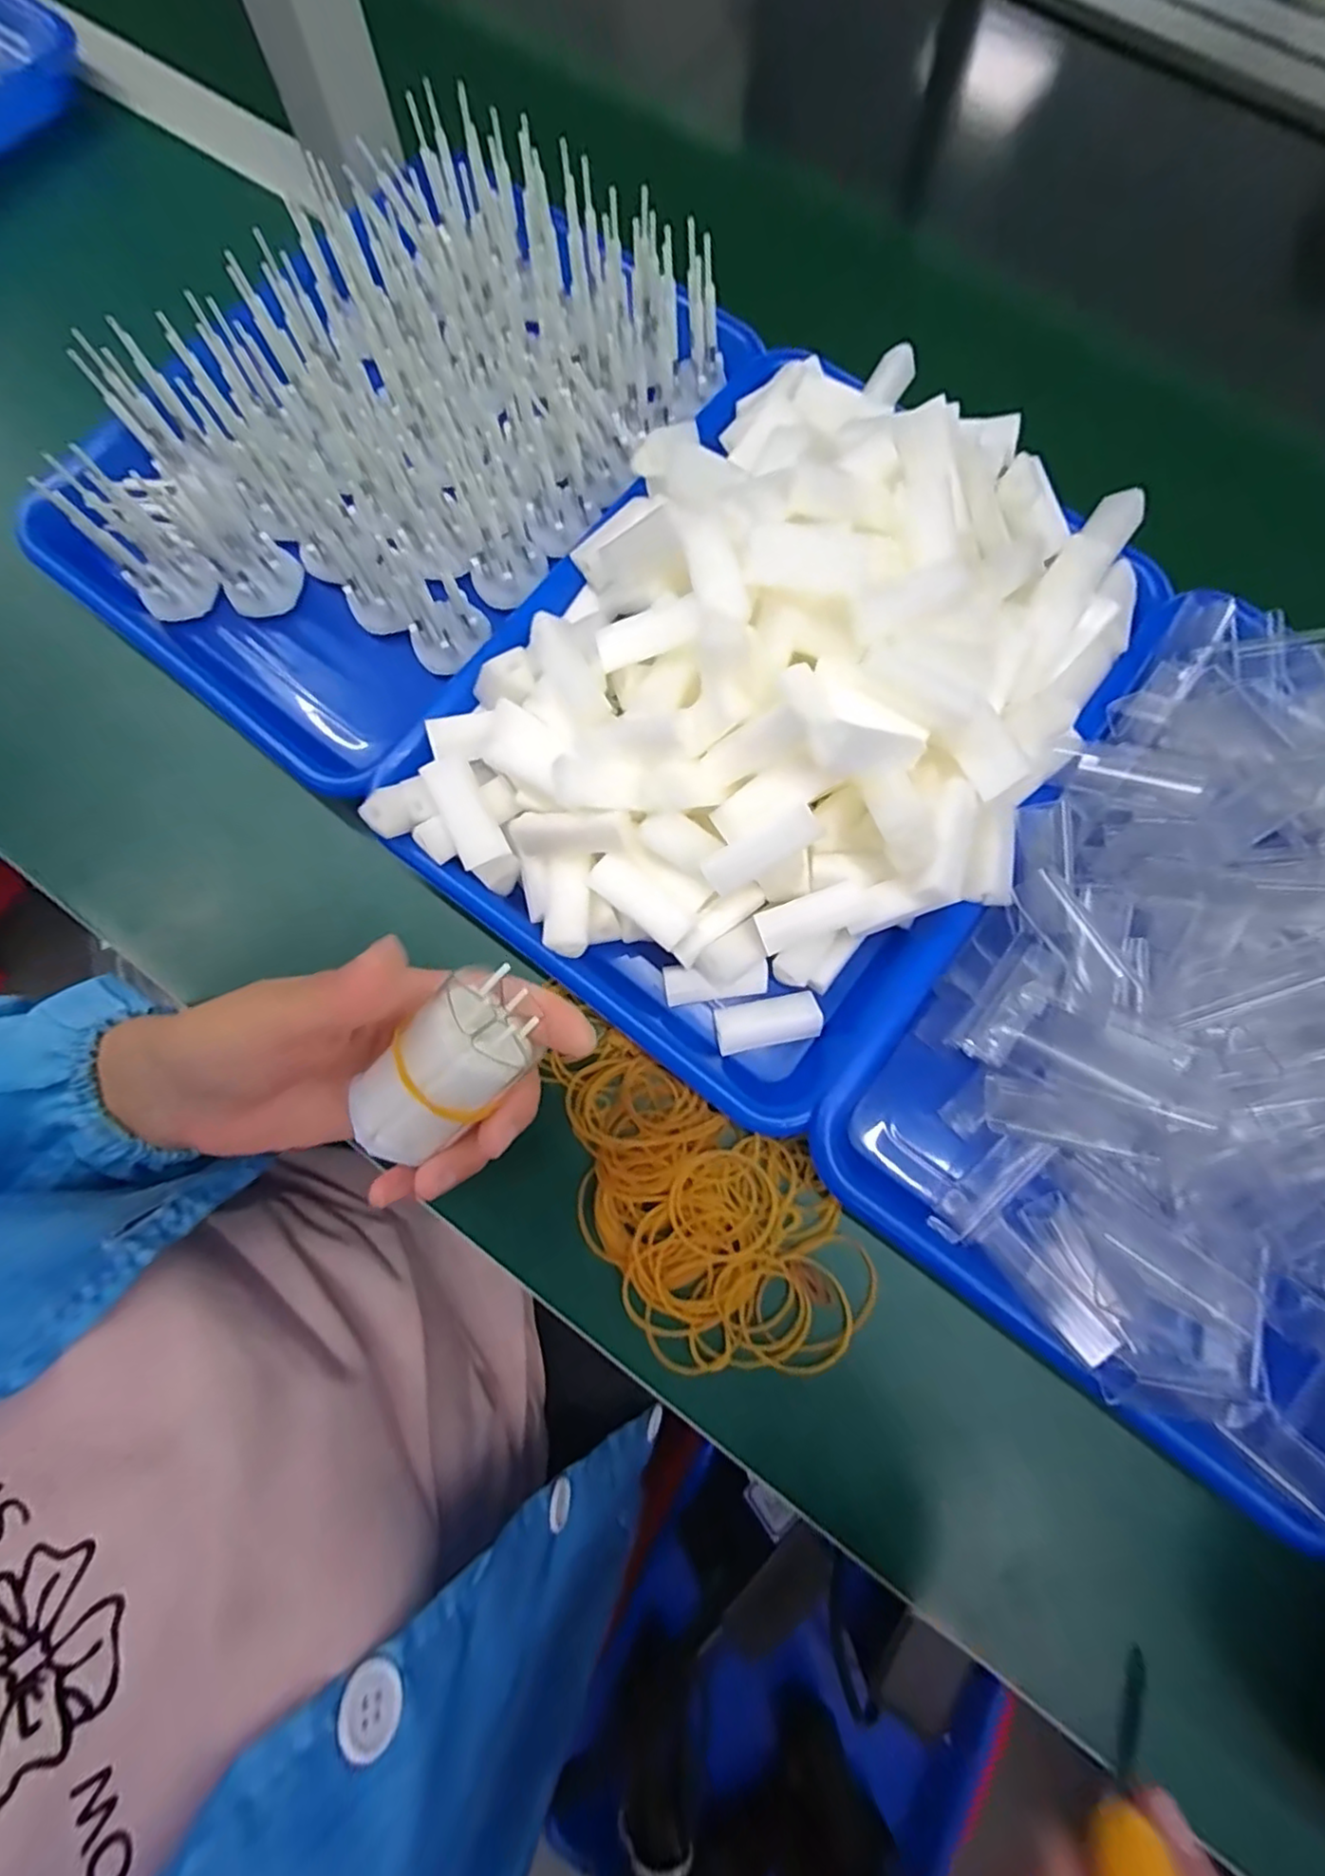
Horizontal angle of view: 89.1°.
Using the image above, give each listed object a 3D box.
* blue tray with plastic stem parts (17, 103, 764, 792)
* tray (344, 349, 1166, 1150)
[{"bbox_3d":[-0.132,-0.246,0.344,0.239,0.081,0.316,38,80,8],"label":"blue tray with plastic stem parts"},{"bbox_3d":[0.058,-0.112,0.284,0.235,0.091,0.322,37,80,8],"label":"tray"}]

